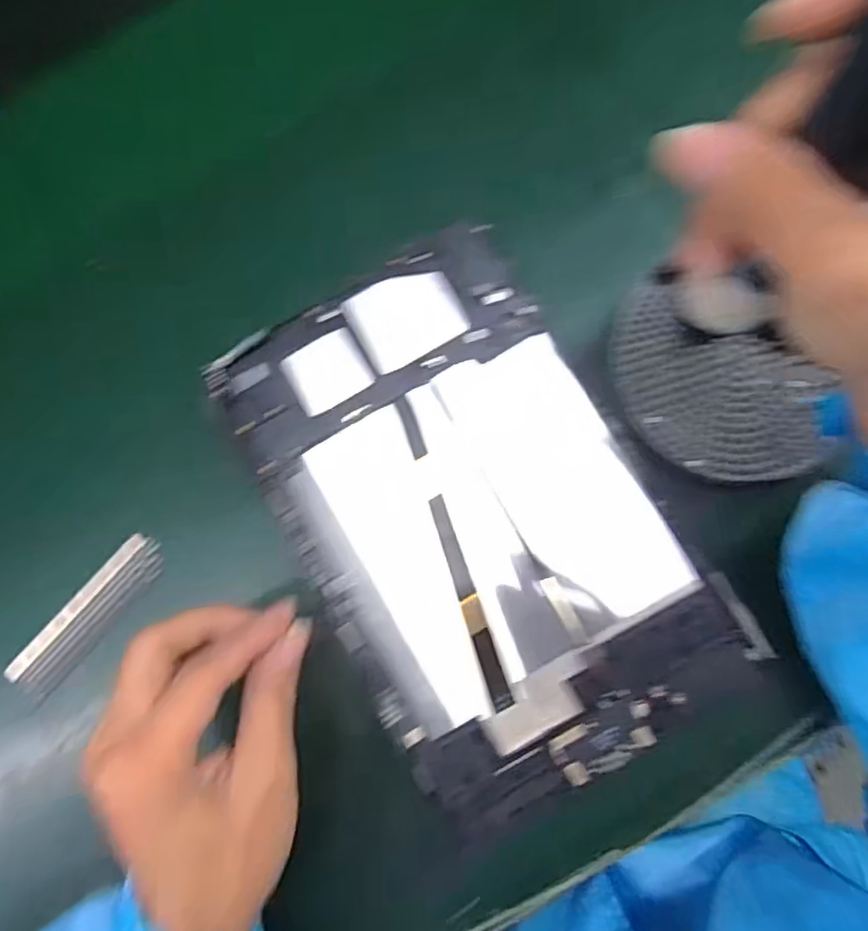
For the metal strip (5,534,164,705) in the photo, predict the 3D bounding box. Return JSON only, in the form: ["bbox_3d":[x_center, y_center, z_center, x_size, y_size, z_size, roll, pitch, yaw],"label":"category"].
[{"bbox_3d":[-0.168,0.072,0.314,0.021,0.008,0.090,41,86,11],"label":"metal strip"}]

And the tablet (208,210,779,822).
[{"bbox_3d":[0.017,0.022,0.291,0.148,0.016,0.233,-31,82,-3],"label":"tablet"}]

